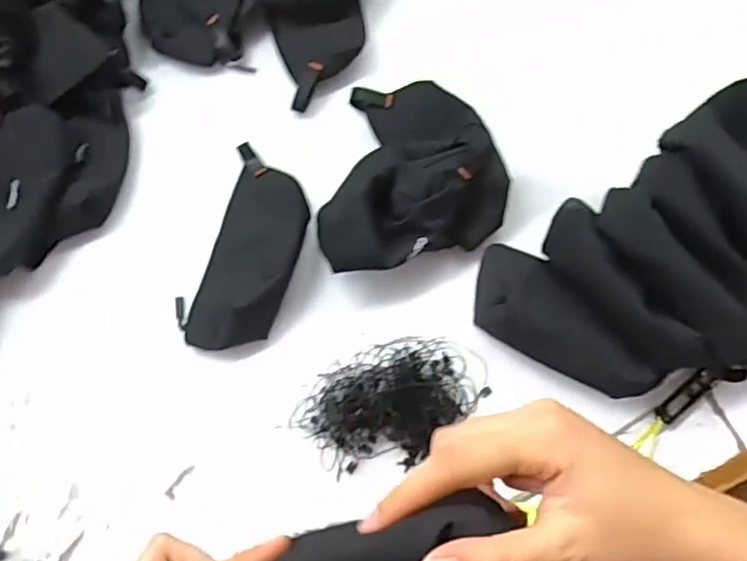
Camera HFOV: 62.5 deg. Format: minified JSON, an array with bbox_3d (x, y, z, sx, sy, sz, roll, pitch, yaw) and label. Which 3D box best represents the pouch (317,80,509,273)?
[{"bbox_3d":[0.029,-0.115,0.608,0.187,0.080,0.207,-12,72,-2],"label":"pouch"}]

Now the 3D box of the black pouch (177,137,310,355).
[{"bbox_3d":[-0.123,-0.036,0.607,0.107,0.049,0.216,13,73,6],"label":"black pouch"}]

